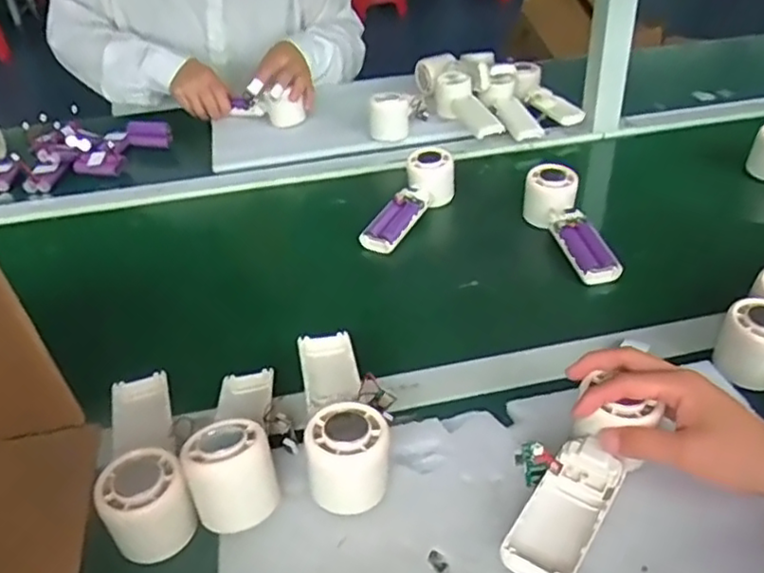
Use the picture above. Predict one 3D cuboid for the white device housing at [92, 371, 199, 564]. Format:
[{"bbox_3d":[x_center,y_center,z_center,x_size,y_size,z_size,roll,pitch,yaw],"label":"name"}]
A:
[{"bbox_3d":[-0.177,0.115,0.482,0.058,0.043,0.167,-16,38,-17],"label":"white device housing"}]

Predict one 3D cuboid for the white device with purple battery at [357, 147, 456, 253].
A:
[{"bbox_3d":[0.029,-0.098,0.782,0.056,0.049,0.160,19,54,27],"label":"white device with purple battery"}]

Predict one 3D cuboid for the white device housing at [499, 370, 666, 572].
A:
[{"bbox_3d":[0.124,0.131,0.427,0.046,0.038,0.135,23,53,30],"label":"white device housing"}]

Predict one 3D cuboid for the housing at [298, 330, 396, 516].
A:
[{"bbox_3d":[-0.027,0.088,0.498,0.064,0.056,0.170,-7,36,-5],"label":"housing"}]

